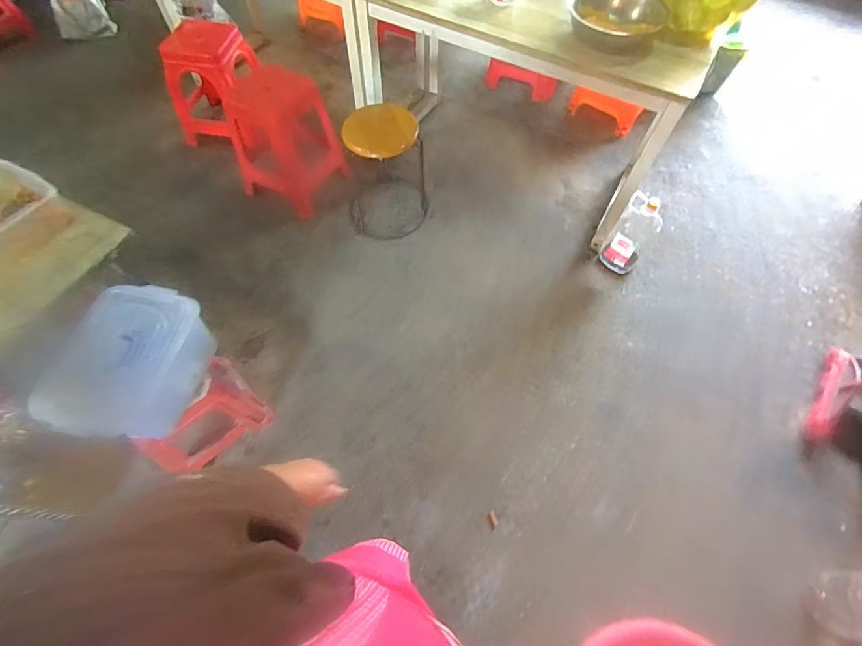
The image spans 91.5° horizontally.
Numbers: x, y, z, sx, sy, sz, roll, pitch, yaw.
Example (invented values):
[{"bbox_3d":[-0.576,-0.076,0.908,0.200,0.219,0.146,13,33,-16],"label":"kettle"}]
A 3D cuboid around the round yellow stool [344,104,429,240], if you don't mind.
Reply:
[{"bbox_3d":[-0.191,-0.642,1.705,0.331,0.436,0.397,1,64,-1],"label":"round yellow stool"}]

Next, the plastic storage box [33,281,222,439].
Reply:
[{"bbox_3d":[-0.732,0.113,1.068,0.251,0.183,0.381,19,63,9],"label":"plastic storage box"}]

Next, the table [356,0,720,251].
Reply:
[{"bbox_3d":[0.314,-0.947,1.688,1.252,0.667,0.580,27,64,13],"label":"table"}]

